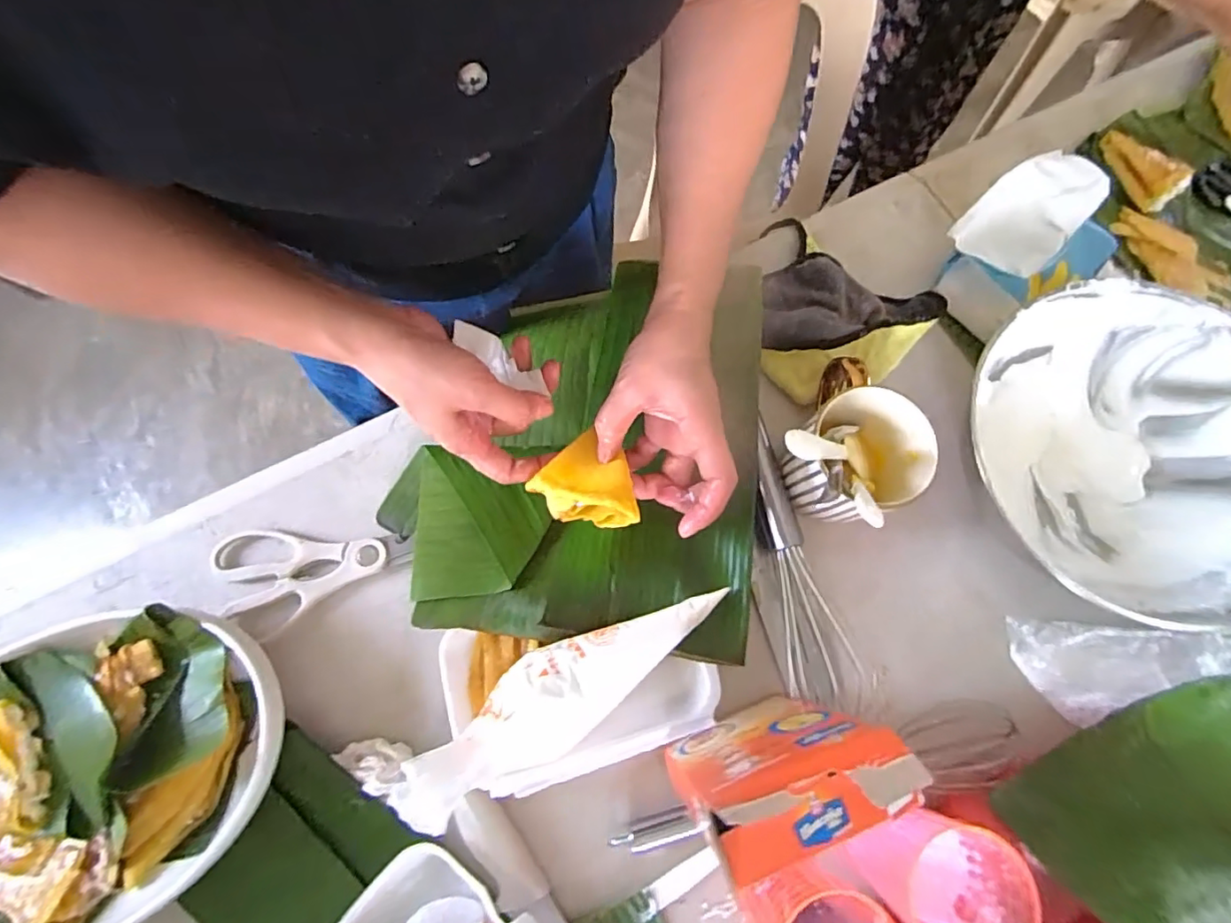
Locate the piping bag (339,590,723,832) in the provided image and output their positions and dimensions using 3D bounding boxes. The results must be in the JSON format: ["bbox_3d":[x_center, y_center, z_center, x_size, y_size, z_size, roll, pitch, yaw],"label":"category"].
[{"bbox_3d":[-0.042,0.152,0.363,0.262,0.054,0.073,-24,76,-10],"label":"piping bag"}]

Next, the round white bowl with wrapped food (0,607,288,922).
[{"bbox_3d":[-0.326,0.192,0.347,0.239,0.051,0.179,-24,76,-10],"label":"round white bowl with wrapped food"}]

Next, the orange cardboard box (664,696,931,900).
[{"bbox_3d":[0.085,0.167,0.307,0.099,0.158,0.047,-20,75,-9],"label":"orange cardboard box"}]

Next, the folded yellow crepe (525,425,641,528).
[{"bbox_3d":[-0.015,0.018,0.382,0.070,0.037,0.058,40,75,11],"label":"folded yellow crepe"}]

